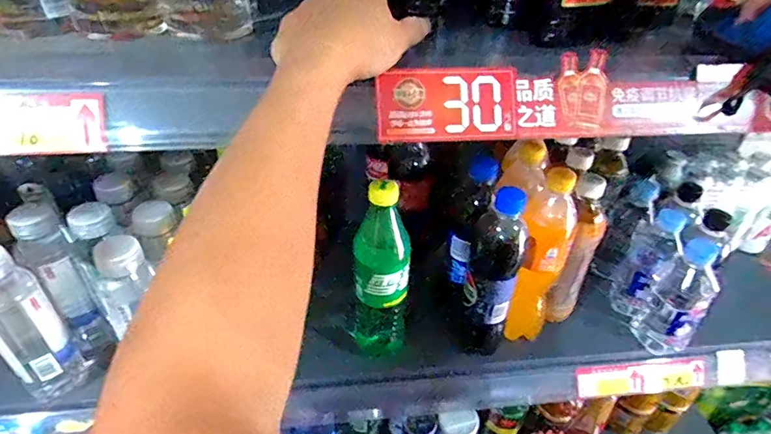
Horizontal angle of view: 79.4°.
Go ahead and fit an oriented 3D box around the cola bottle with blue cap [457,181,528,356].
[{"bbox_3d":[0.123,0.078,0.546,0.062,0.241,0.059,10,37,10],"label":"cola bottle with blue cap"}]

